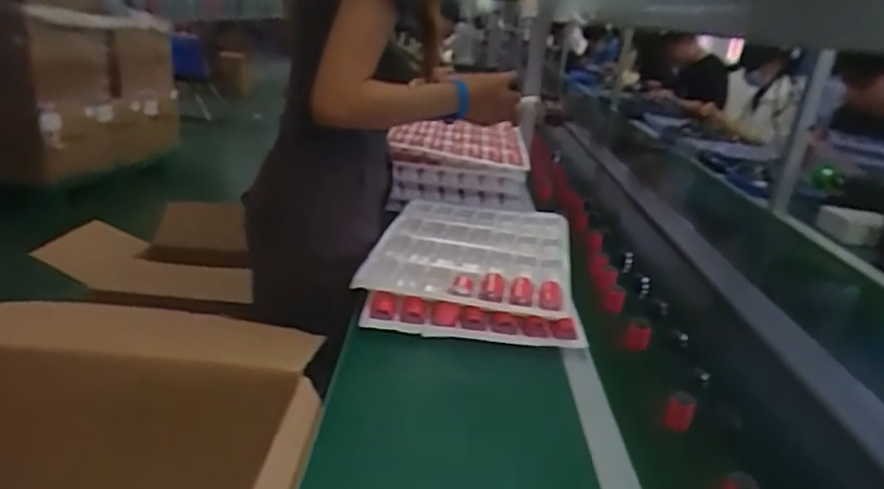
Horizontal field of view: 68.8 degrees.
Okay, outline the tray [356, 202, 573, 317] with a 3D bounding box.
[{"bbox_3d":[0.061,0.006,1.169,0.333,0.051,0.473,8,21,5],"label":"tray"}]

